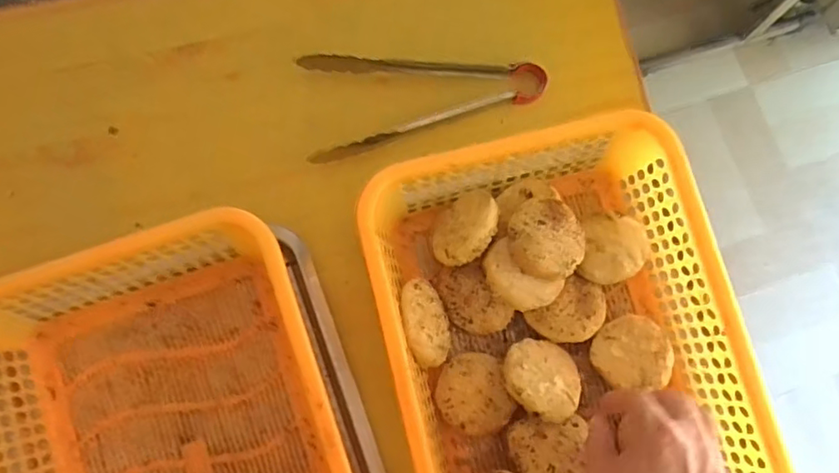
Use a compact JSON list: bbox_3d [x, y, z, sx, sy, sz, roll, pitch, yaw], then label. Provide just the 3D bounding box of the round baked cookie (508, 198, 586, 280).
[{"bbox_3d":[0.103,0.001,0.481,0.060,0.018,0.063,0,79,0],"label":"round baked cookie"}]

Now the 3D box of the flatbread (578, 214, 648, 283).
[{"bbox_3d":[0.164,0.010,0.512,0.053,0.015,0.061,7,79,1],"label":"flatbread"}]

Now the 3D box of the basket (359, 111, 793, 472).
[{"bbox_3d":[0.111,0.097,0.477,0.253,0.095,0.341,-14,79,-3],"label":"basket"}]

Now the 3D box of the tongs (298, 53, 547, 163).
[{"bbox_3d":[0.006,-0.135,0.558,0.212,0.033,0.092,-13,79,-3],"label":"tongs"}]

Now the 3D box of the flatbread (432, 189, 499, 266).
[{"bbox_3d":[0.037,-0.010,0.504,0.063,0.067,0.015,-42,126,12],"label":"flatbread"}]

